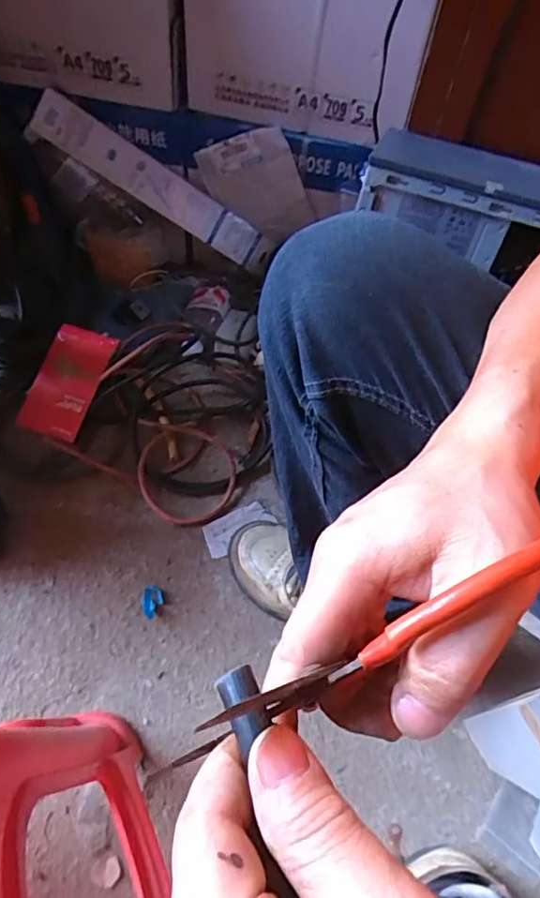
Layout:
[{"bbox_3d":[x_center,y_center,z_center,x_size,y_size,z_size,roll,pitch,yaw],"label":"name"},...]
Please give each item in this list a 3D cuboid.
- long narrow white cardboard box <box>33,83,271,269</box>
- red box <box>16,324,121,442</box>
[{"bbox_3d":[-0.168,-0.400,0.838,0.377,0.064,0.031,27,22,-23],"label":"long narrow white cardboard box"},{"bbox_3d":[-0.283,-0.096,0.770,0.090,0.017,0.160,19,80,7],"label":"red box"}]

